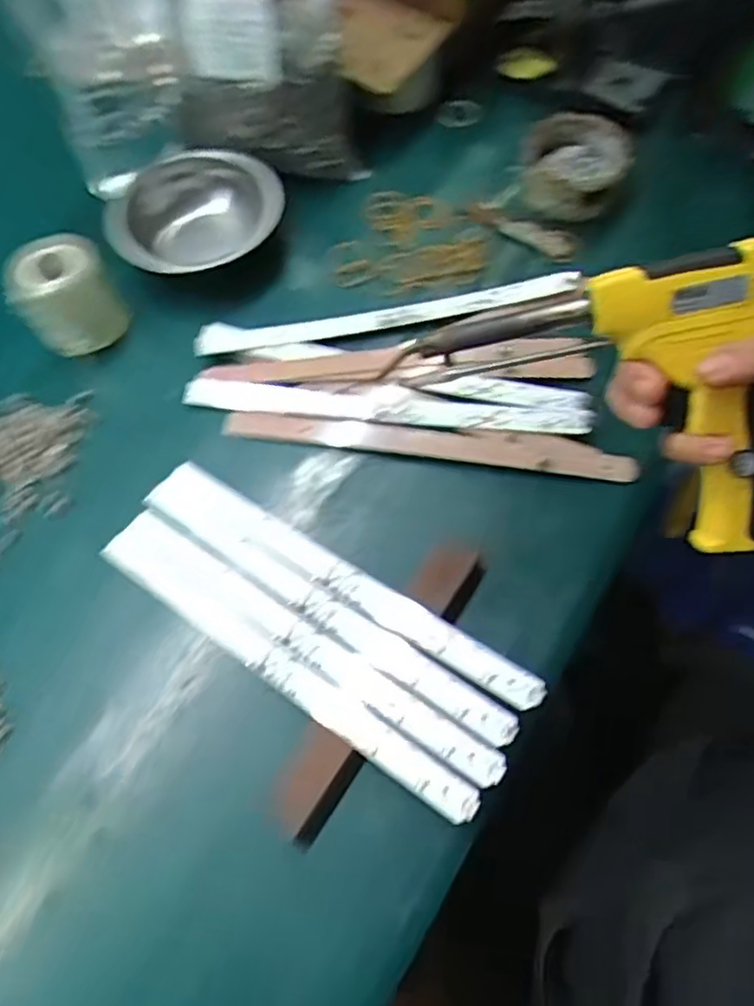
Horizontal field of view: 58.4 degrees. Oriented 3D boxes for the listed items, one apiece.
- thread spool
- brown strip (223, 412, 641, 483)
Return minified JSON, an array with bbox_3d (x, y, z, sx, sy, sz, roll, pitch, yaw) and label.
[{"bbox_3d":[-0.230,-0.151,0.504,0.069,0.063,0.060,-26,67,-9],"label":"thread spool"},{"bbox_3d":[0.033,-0.044,0.472,0.282,0.006,0.026,8,73,8],"label":"brown strip"}]

